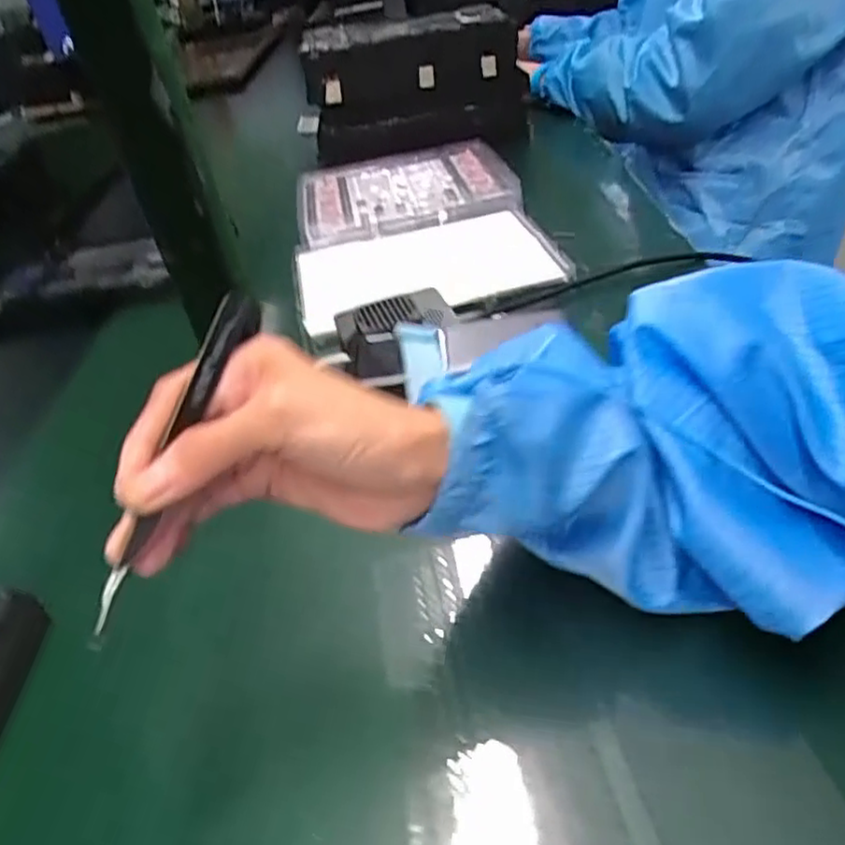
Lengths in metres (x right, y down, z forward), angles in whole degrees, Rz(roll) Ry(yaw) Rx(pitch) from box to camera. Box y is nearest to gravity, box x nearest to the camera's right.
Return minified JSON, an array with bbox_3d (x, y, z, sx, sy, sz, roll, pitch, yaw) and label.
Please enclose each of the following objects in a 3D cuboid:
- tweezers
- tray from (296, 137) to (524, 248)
[{"bbox_3d":[-0.083,0.013,0.241,0.013,0.009,0.126,14,76,26],"label":"tweezers"},{"bbox_3d":[-0.022,-0.245,0.732,0.209,0.024,0.207,-10,35,2],"label":"tray"}]

